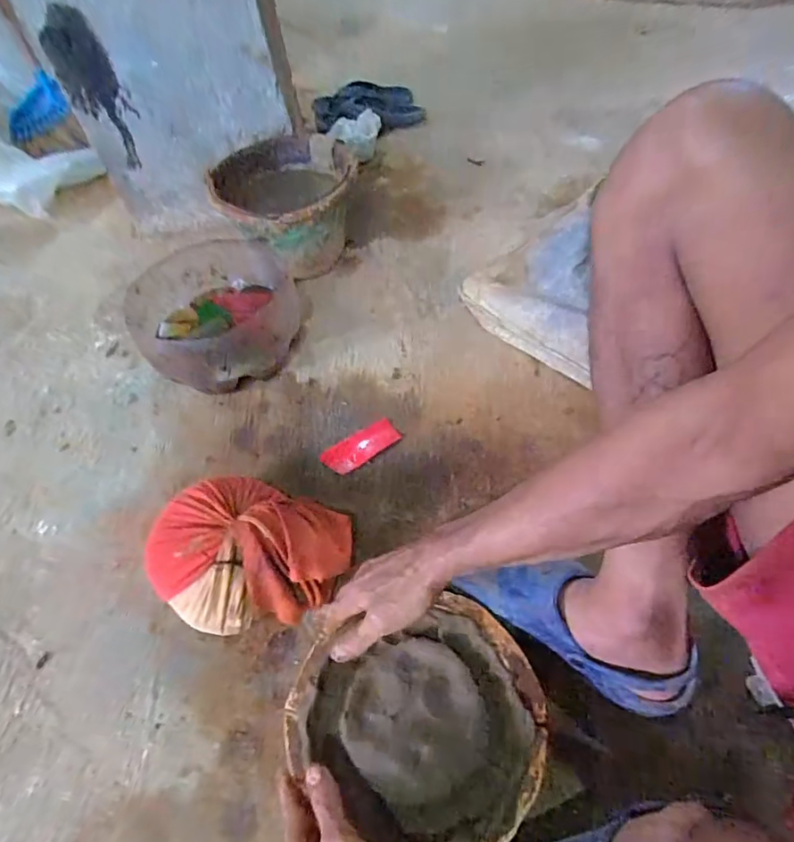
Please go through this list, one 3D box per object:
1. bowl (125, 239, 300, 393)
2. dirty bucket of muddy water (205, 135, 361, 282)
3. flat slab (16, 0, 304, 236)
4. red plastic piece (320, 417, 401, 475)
[{"bbox_3d":[-0.270,-0.161,0.818,0.239,0.124,0.232,-2,53,3],"label":"bowl"},{"bbox_3d":[-0.193,-0.375,0.937,0.232,0.148,0.250,-7,53,-1],"label":"dirty bucket of muddy water"},{"bbox_3d":[-0.375,-0.548,0.928,0.373,0.412,0.065,-13,48,-2],"label":"flat slab"},{"bbox_3d":[-0.048,0.034,0.721,0.109,0.008,0.049,-32,57,-19],"label":"red plastic piece"}]

